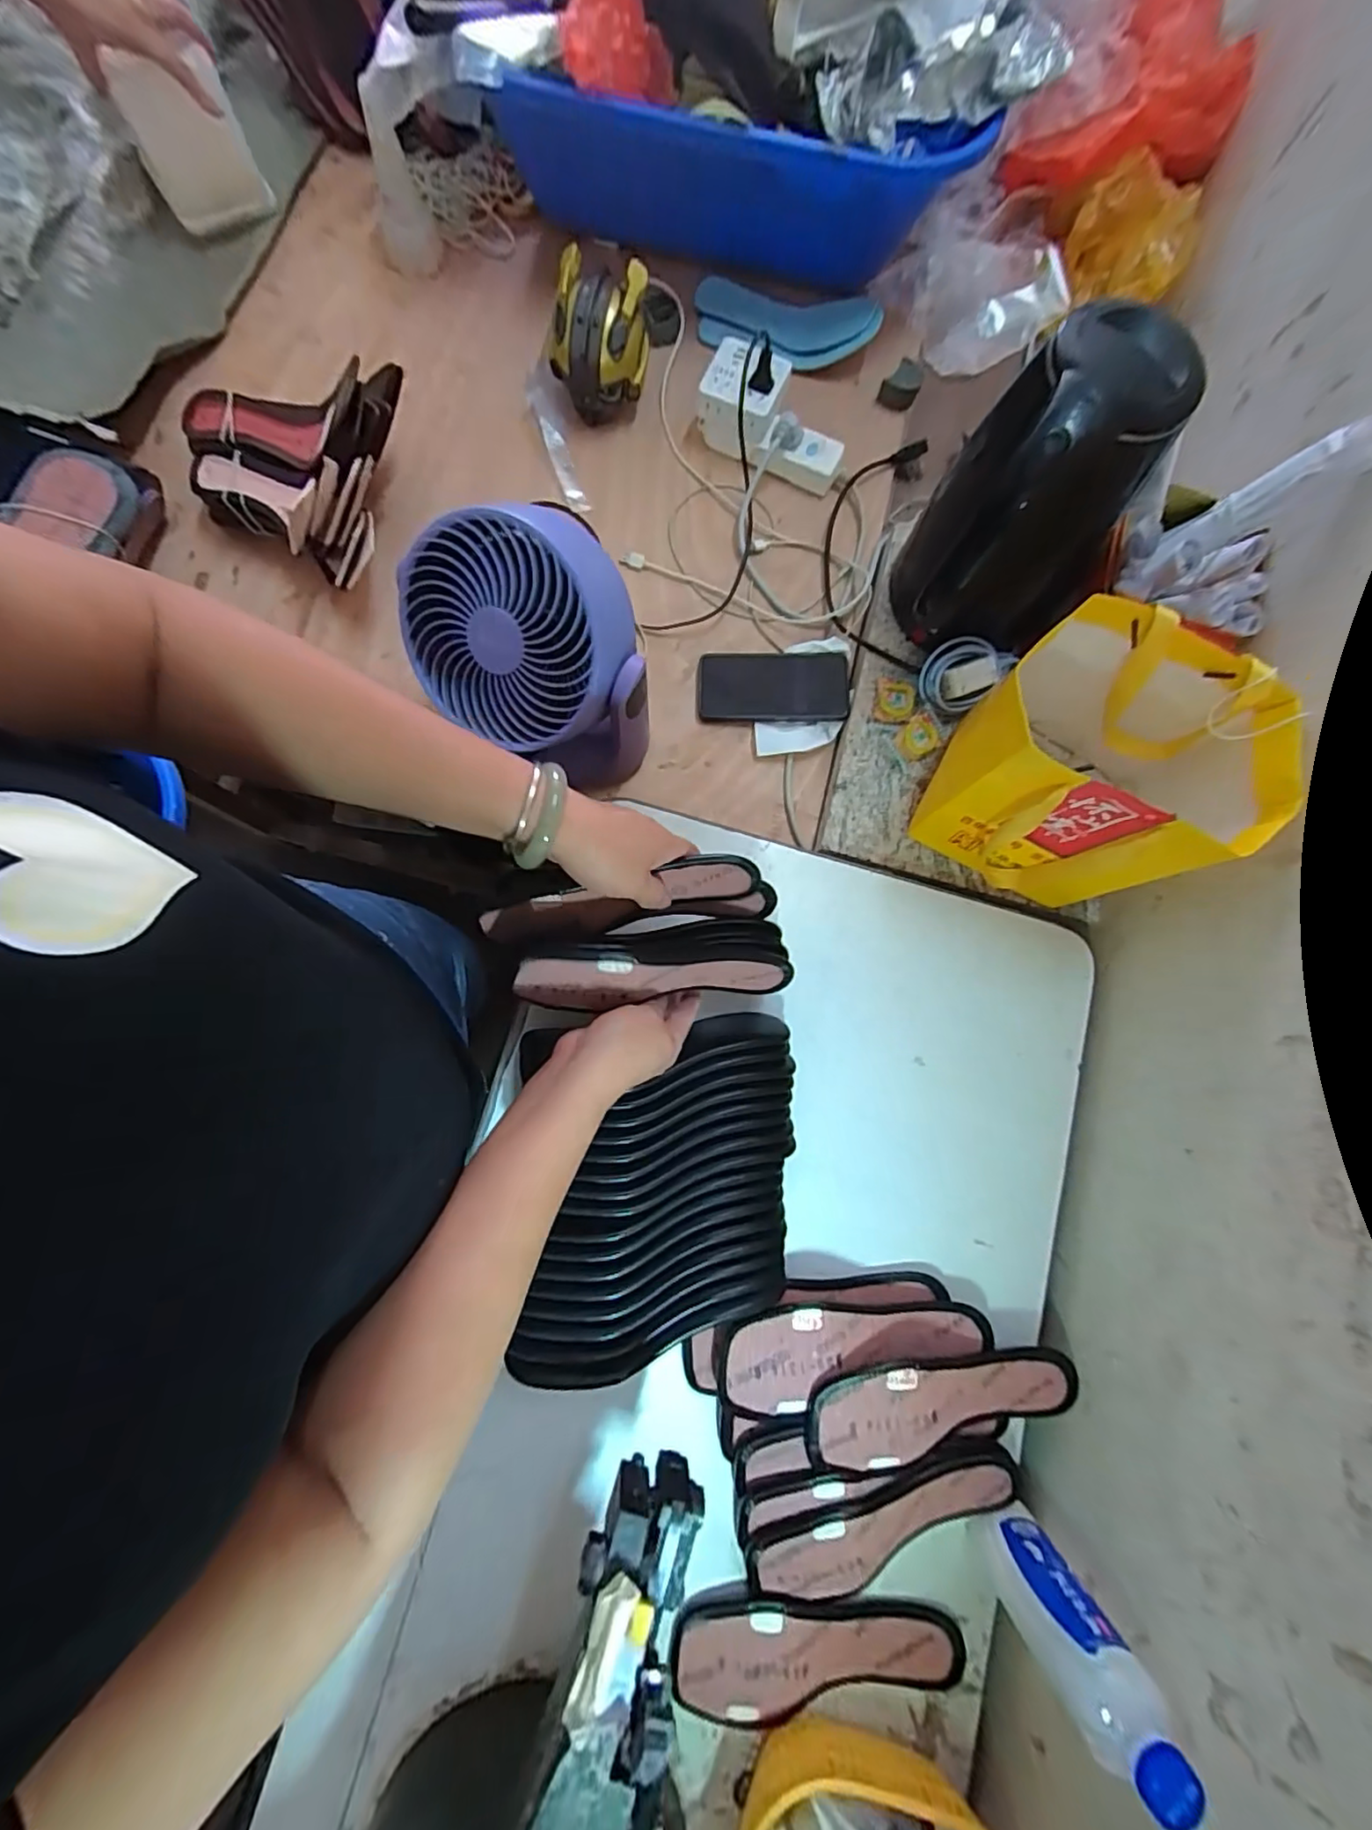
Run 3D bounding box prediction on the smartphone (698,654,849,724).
[{"bbox_3d":[0.095,-0.248,0.646,0.160,0.010,0.078,3,76,0],"label":"smartphone"}]

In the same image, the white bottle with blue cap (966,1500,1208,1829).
[{"bbox_3d":[0.254,0.475,0.395,0.052,0.153,0.052,-18,77,-5],"label":"white bottle with blue cap"}]

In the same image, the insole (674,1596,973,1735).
[{"bbox_3d":[0.100,0.557,0.450,0.215,0.024,0.076,-5,76,-2],"label":"insole"}]

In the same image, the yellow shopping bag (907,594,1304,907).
[{"bbox_3d":[0.345,-0.118,0.516,0.213,0.182,0.181,34,78,7],"label":"yellow shopping bag"}]

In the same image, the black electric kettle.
[{"bbox_3d":[0.280,-0.328,0.510,0.156,0.243,0.128,29,77,6],"label":"black electric kettle"}]

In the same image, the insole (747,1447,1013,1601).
[{"bbox_3d":[0.155,0.480,0.461,0.213,0.025,0.084,-11,101,-8],"label":"insole"}]

